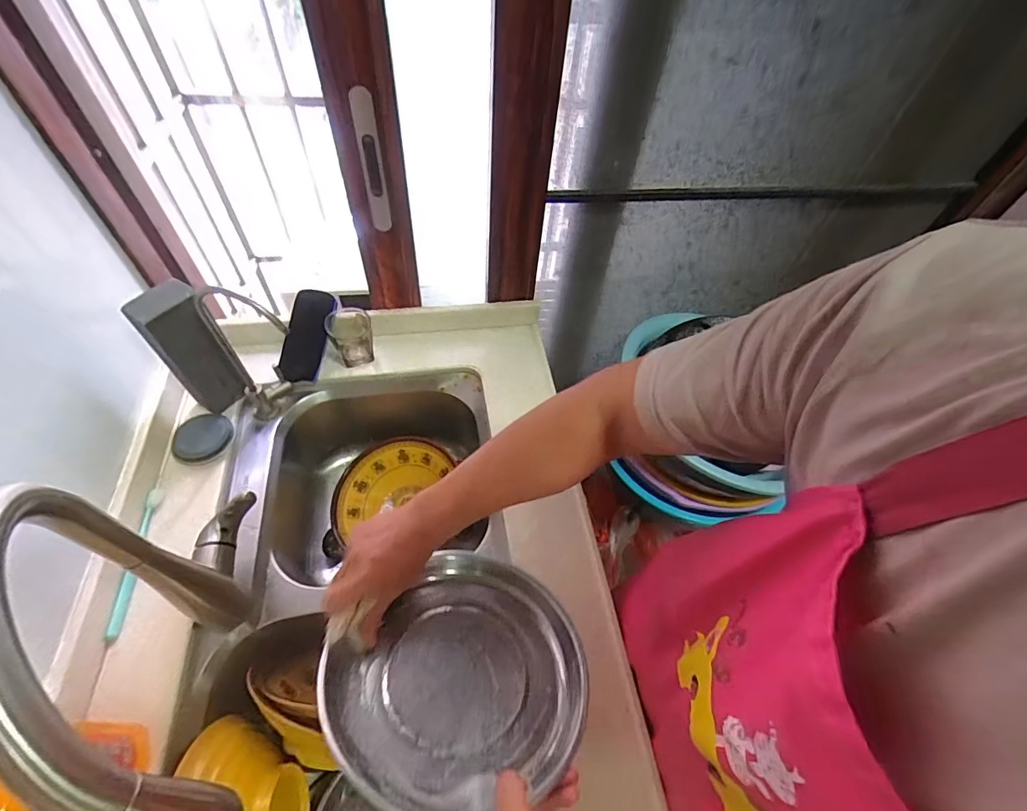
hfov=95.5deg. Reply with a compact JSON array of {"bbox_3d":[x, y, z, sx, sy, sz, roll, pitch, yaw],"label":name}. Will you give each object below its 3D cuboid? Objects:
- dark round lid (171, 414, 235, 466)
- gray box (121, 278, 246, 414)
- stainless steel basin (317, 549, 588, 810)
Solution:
[{"bbox_3d":[-0.468,0.049,0.702,0.072,0.010,0.083,12,58,-15],"label":"dark round lid"},{"bbox_3d":[-0.449,-0.075,0.657,0.062,0.188,0.073,37,60,20],"label":"gray box"},{"bbox_3d":[-0.045,0.262,0.454,0.216,0.042,0.237,5,36,-3],"label":"stainless steel basin"}]

